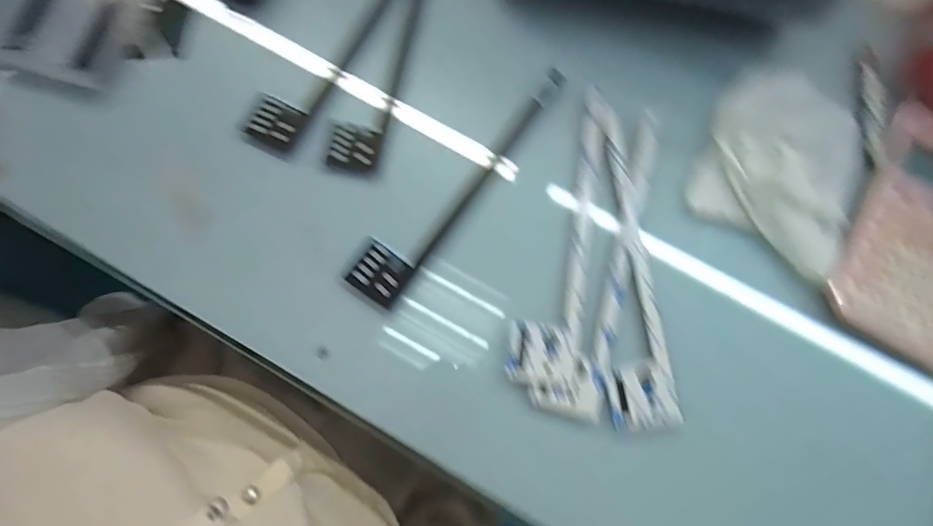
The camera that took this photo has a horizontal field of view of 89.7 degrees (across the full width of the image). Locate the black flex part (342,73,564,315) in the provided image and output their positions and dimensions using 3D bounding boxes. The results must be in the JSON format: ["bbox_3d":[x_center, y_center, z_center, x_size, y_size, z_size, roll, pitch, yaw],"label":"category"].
[{"bbox_3d":[-0.004,-0.065,0.335,0.038,0.004,0.219,35,76,7],"label":"black flex part"}]

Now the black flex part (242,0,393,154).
[{"bbox_3d":[-0.090,-0.179,0.360,0.033,0.011,0.225,31,76,6],"label":"black flex part"}]

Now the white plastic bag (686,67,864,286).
[{"bbox_3d":[0.229,-0.072,0.343,0.108,0.017,0.138,21,75,3],"label":"white plastic bag"}]

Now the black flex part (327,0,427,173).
[{"bbox_3d":[-0.058,-0.169,0.361,0.033,0.006,0.213,14,75,2],"label":"black flex part"}]

